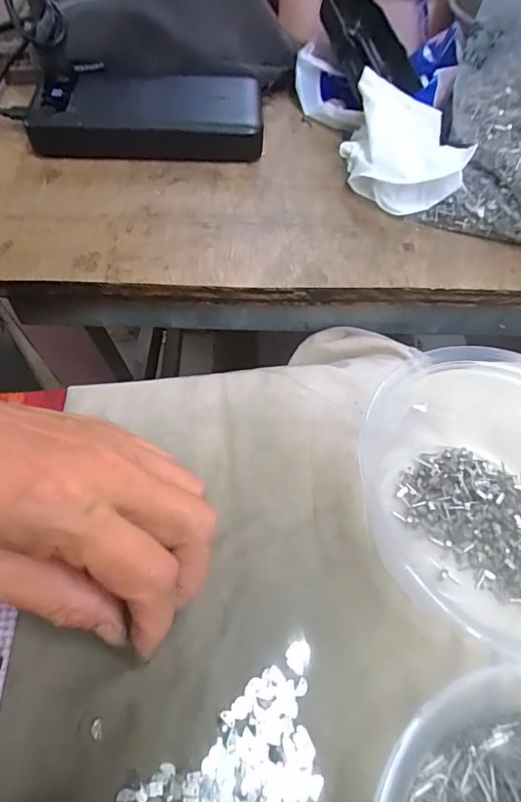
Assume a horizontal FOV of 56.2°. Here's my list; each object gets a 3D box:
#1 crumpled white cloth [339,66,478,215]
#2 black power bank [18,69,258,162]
[{"bbox_3d":[0.091,-0.161,0.313,0.075,0.047,0.073,14,58,7],"label":"crumpled white cloth"},{"bbox_3d":[-0.082,-0.203,0.341,0.162,0.027,0.076,1,61,0],"label":"black power bank"}]

